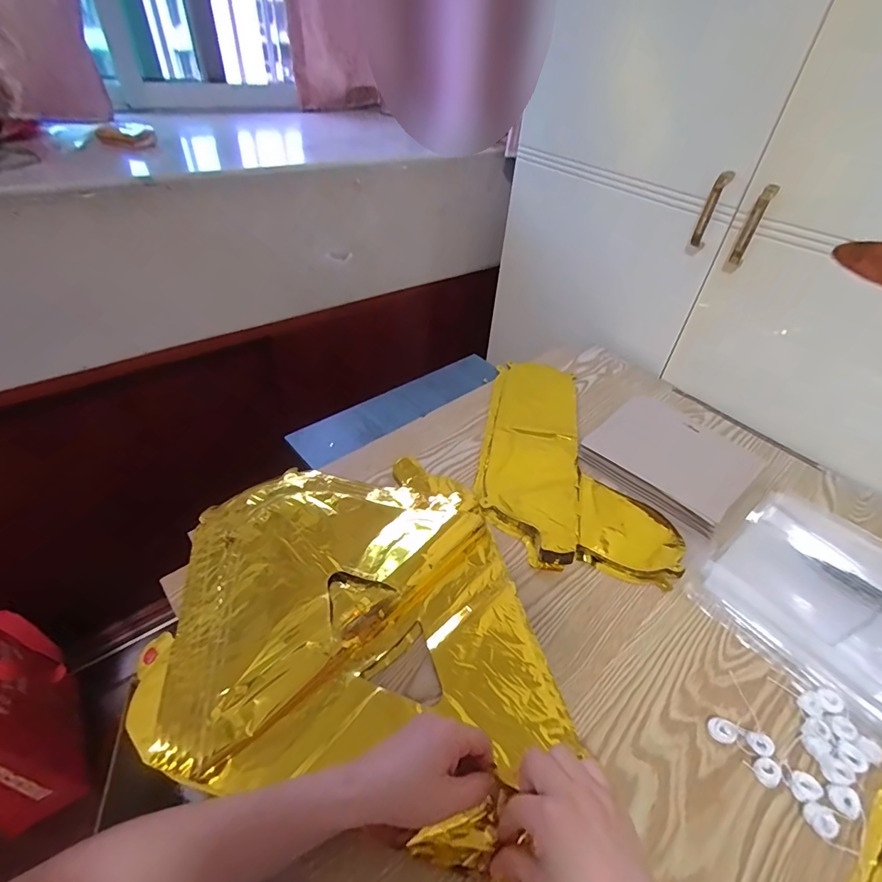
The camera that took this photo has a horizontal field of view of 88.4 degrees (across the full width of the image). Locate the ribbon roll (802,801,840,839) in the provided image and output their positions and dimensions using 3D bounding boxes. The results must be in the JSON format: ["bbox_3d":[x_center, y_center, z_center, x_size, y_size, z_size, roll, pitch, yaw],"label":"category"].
[{"bbox_3d":[0.299,0.298,0.356,0.022,0.009,0.021,3,43,-3],"label":"ribbon roll"}]

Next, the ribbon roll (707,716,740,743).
[{"bbox_3d":[0.248,0.254,0.399,0.022,0.008,0.020,3,43,-3],"label":"ribbon roll"}]

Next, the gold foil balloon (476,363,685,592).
[{"bbox_3d":[0.181,0.014,0.645,0.231,0.020,0.377,9,43,3],"label":"gold foil balloon"}]

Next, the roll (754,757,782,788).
[{"bbox_3d":[0.272,0.276,0.377,0.019,0.007,0.019,3,43,-3],"label":"roll"}]

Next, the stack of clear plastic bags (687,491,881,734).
[{"bbox_3d":[0.425,0.170,0.497,0.236,0.028,0.206,-27,52,-31],"label":"stack of clear plastic bags"}]

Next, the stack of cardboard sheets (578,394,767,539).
[{"bbox_3d":[0.321,0.018,0.635,0.162,0.029,0.193,-30,53,-33],"label":"stack of cardboard sheets"}]

